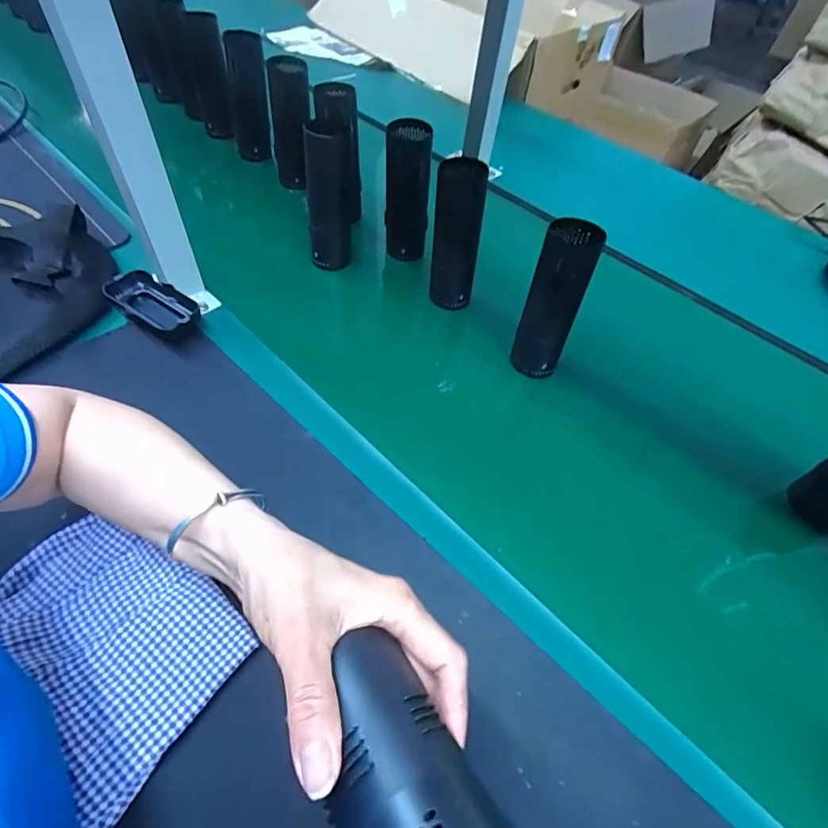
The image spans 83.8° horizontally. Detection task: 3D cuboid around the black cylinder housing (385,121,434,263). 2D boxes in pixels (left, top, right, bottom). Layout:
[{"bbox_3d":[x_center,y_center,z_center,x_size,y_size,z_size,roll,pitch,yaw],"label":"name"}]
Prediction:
[{"bbox_3d":[-0.009,-0.281,0.595,0.053,0.164,0.041,0,54,-6],"label":"black cylinder housing"}]

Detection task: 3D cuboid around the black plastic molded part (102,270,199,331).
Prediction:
[{"bbox_3d":[-0.288,-0.126,0.516,0.103,0.022,0.049,26,55,13],"label":"black plastic molded part"}]

